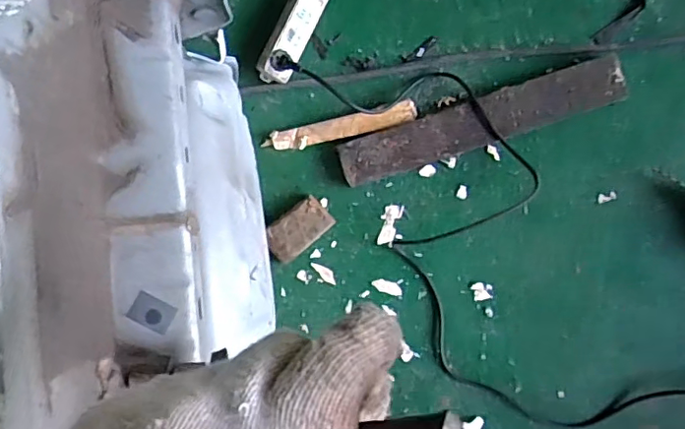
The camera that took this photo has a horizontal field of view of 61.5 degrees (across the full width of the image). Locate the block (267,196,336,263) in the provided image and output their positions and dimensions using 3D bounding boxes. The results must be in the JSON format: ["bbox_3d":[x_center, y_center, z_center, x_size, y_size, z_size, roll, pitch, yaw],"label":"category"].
[{"bbox_3d":[-0.073,0.025,0.952,0.110,0.034,0.062,-40,85,4],"label":"block"}]

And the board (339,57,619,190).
[{"bbox_3d":[0.227,-0.151,0.935,0.471,0.044,0.079,-19,87,6],"label":"board"}]

